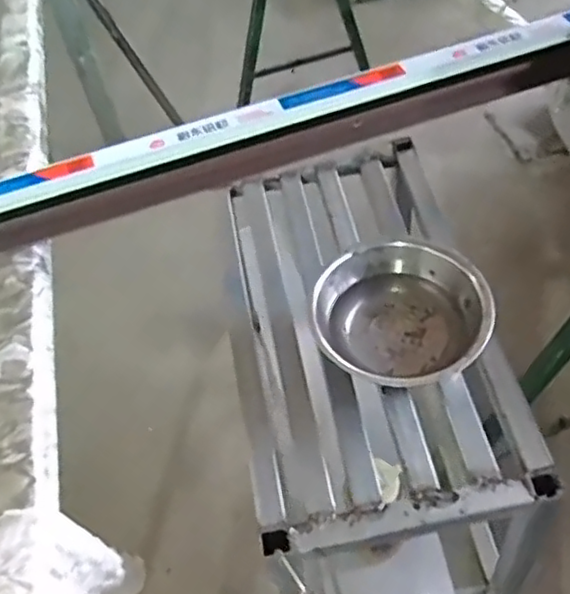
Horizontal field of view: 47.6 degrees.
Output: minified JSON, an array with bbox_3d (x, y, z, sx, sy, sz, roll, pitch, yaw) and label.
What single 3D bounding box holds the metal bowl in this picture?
[{"bbox_3d":[0.133,0.025,0.736,0.182,0.070,0.189,-3,53,4],"label":"metal bowl"}]

